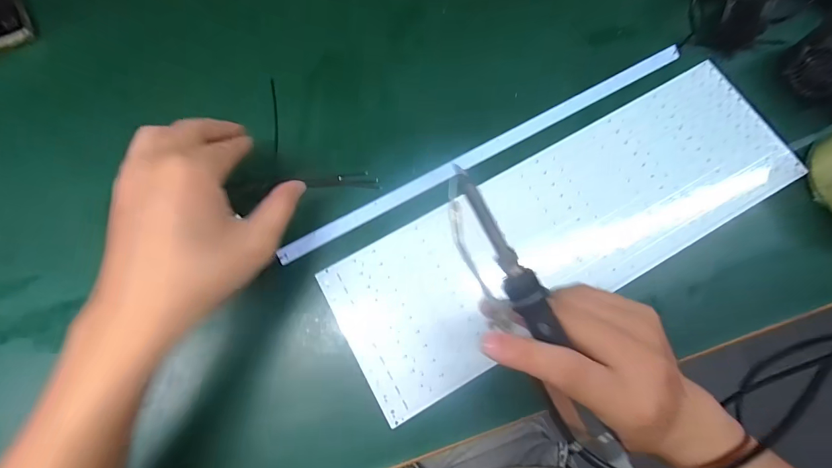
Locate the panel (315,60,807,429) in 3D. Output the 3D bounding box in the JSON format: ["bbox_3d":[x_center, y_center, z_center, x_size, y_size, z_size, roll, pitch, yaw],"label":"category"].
[{"bbox_3d":[0.124,-0.008,0.310,0.395,0.010,0.128,-29,77,-7],"label":"panel"}]

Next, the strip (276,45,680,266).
[{"bbox_3d":[0.062,-0.076,0.327,0.392,0.007,0.016,-28,76,-7],"label":"strip"}]

